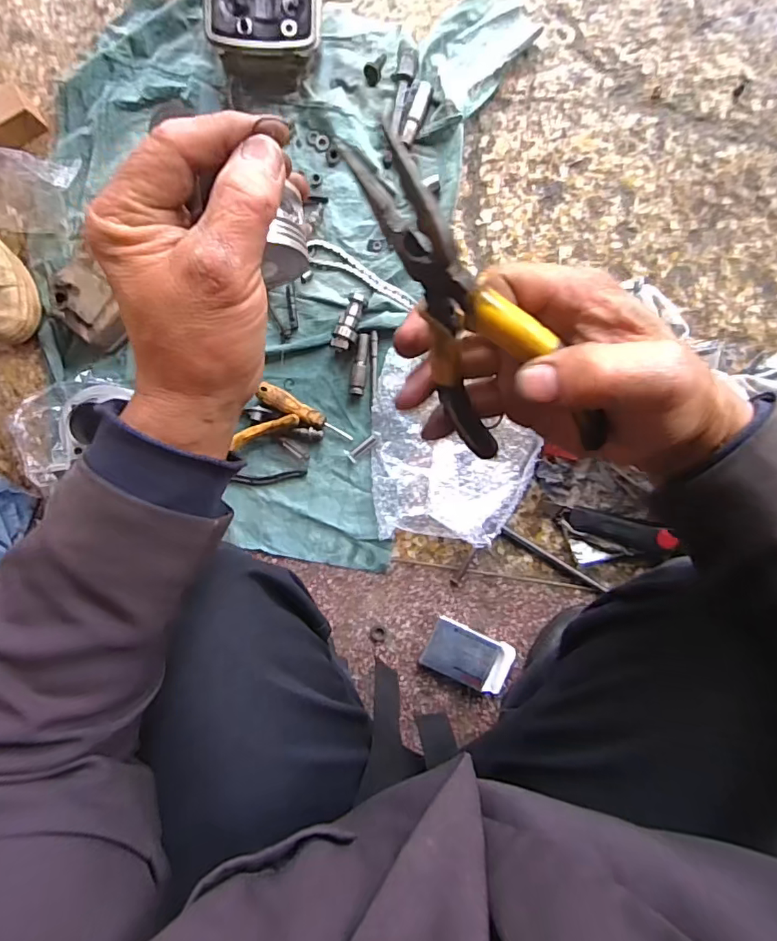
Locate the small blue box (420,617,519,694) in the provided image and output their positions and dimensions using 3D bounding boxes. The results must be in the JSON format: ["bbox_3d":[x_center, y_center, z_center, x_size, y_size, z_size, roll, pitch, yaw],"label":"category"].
[{"bbox_3d":[0.105,0.243,0.667,0.111,0.020,0.072,23,93,2],"label":"small blue box"}]

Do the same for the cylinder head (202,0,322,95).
[{"bbox_3d":[-0.150,-0.562,0.629,0.137,0.083,0.142,2,92,3],"label":"cylinder head"}]

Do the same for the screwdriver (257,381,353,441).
[{"bbox_3d":[-0.110,-0.071,0.669,0.129,0.024,0.028,30,93,2],"label":"screwdriver"}]

